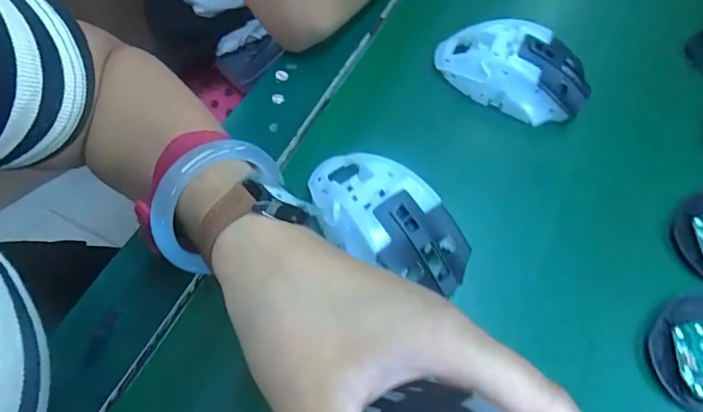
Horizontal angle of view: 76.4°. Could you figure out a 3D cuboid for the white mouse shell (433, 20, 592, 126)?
[{"bbox_3d":[0.124,-0.106,0.341,0.113,0.033,0.068,26,99,9],"label":"white mouse shell"}]

